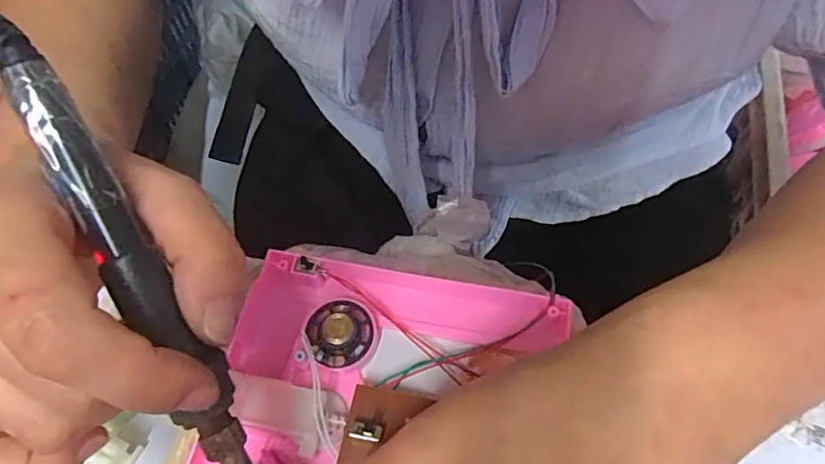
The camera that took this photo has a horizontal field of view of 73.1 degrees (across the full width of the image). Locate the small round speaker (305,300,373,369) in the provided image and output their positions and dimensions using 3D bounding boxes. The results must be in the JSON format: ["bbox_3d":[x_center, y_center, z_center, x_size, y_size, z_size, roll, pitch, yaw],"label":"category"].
[{"bbox_3d":[-0.031,0.041,0.232,0.026,0.009,0.028,-1,59,2],"label":"small round speaker"}]

